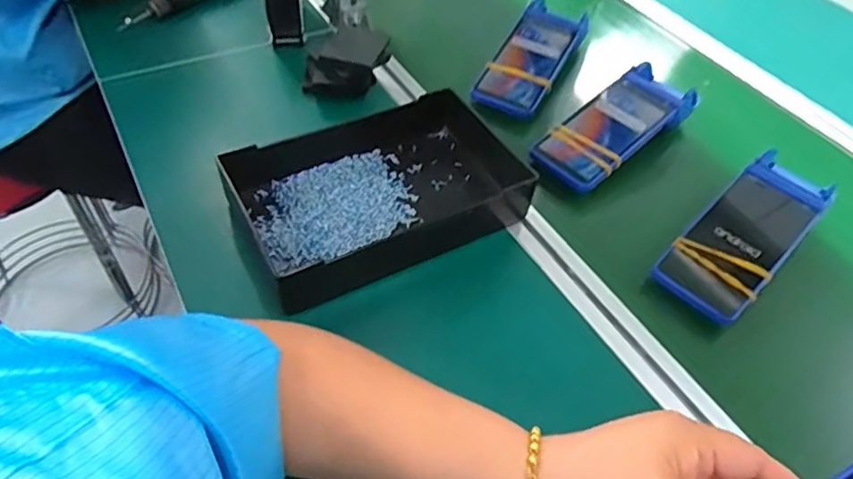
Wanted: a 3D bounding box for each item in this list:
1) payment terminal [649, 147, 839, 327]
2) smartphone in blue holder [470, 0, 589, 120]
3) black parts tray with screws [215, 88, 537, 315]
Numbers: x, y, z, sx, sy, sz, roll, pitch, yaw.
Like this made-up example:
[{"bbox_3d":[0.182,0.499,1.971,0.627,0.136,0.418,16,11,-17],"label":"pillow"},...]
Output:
[{"bbox_3d":[0.313,-0.013,0.575,0.226,0.040,0.080,-35,60,-30],"label":"payment terminal"},{"bbox_3d":[0.138,-0.235,0.765,0.084,0.040,0.214,24,51,15],"label":"smartphone in blue holder"},{"bbox_3d":[-0.037,-0.050,0.578,0.273,0.051,0.161,-23,55,-23],"label":"black parts tray with screws"}]

